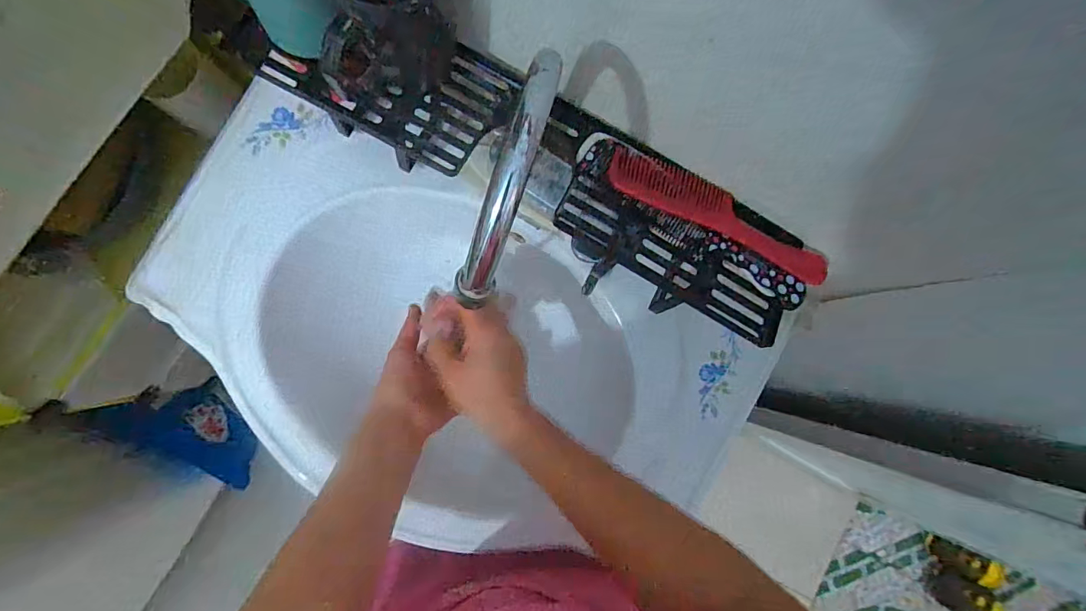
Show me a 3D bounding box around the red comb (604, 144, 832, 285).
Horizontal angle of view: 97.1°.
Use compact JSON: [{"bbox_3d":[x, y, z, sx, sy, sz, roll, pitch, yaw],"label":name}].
[{"bbox_3d":[0.151,-0.078,0.406,0.203,0.008,0.046,26,69,-4],"label":"red comb"}]

